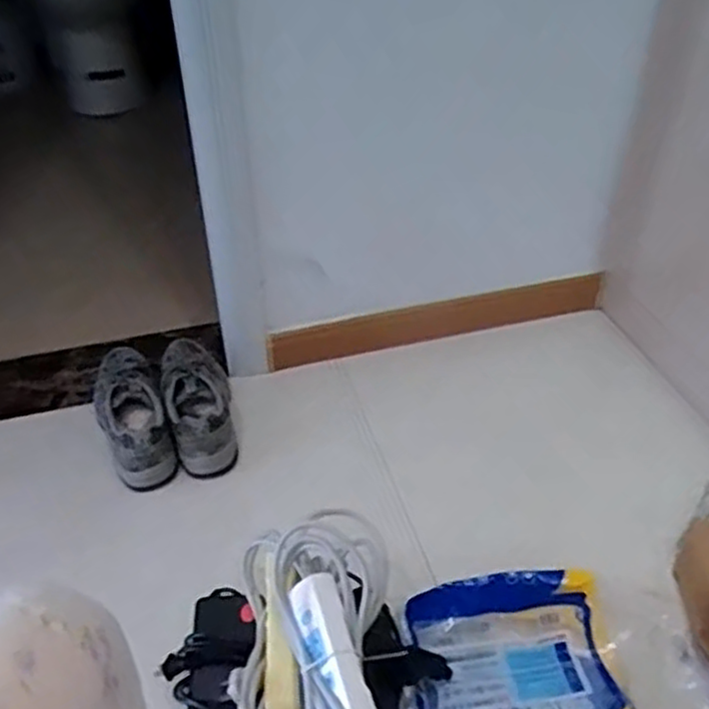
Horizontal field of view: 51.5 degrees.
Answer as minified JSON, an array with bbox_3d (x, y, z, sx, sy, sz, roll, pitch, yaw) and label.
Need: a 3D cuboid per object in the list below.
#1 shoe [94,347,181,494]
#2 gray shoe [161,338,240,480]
[{"bbox_3d":[-0.350,0.084,1.144,0.098,0.107,0.285,-16,42,-18],"label":"shoe"},{"bbox_3d":[-0.249,0.066,1.166,0.102,0.102,0.282,-9,41,-10],"label":"gray shoe"}]

